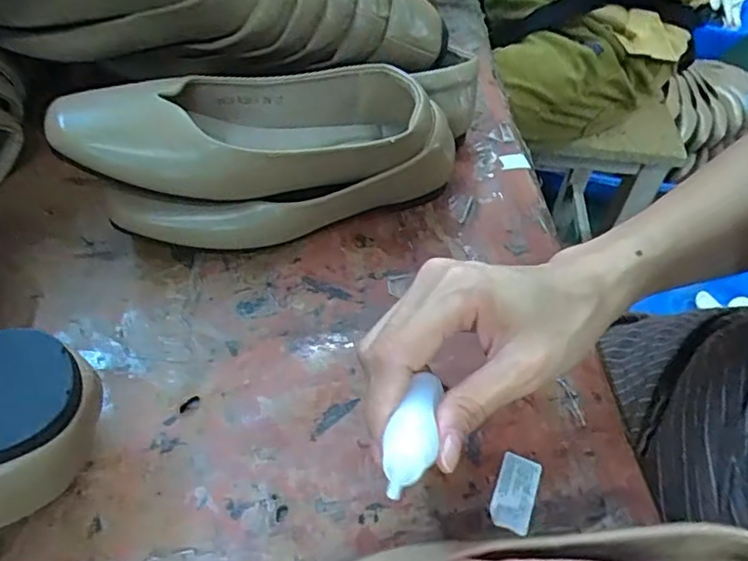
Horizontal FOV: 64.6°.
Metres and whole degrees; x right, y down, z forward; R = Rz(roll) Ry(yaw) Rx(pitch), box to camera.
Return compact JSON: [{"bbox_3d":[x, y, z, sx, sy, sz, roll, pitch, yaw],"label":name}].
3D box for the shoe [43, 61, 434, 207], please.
[{"bbox_3d":[-0.076,-0.095,0.378,0.219,0.055,0.079,-11,53,-14],"label":"shoe"}]

